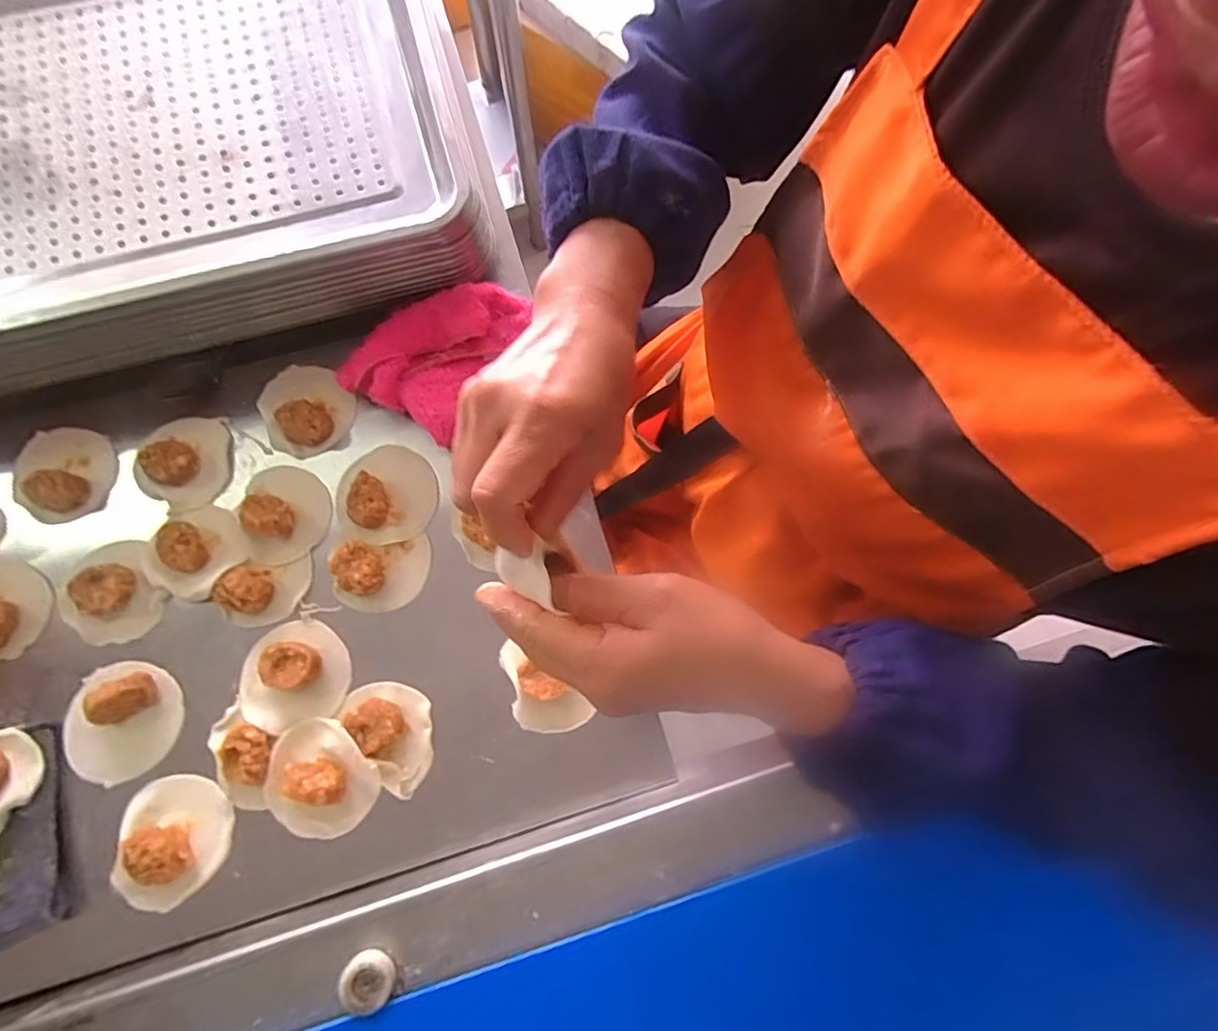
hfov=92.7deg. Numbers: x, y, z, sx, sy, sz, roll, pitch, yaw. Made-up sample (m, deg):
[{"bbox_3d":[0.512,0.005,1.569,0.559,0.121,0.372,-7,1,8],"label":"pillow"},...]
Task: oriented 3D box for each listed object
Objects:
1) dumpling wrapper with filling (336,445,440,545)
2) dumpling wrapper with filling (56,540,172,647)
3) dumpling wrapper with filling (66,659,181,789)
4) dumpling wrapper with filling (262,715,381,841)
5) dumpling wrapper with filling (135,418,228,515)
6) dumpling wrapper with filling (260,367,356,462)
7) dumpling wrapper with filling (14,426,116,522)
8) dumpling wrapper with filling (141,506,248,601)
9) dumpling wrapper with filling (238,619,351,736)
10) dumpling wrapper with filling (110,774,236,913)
[{"bbox_3d":[-0.187,-0.018,0.481,0.082,0.025,0.083,0,75,-1],"label":"dumpling wrapper with filling"},{"bbox_3d":[-0.393,0.060,0.456,0.073,0.016,0.079,0,75,-1],"label":"dumpling wrapper with filling"},{"bbox_3d":[-0.369,0.153,0.429,0.076,0.026,0.082,0,75,-1],"label":"dumpling wrapper with filling"},{"bbox_3d":[-0.212,0.190,0.417,0.071,0.031,0.081,-42,80,-10],"label":"dumpling wrapper with filling"},{"bbox_3d":[-0.363,-0.048,0.491,0.072,0.023,0.080,13,76,3],"label":"dumpling wrapper with filling"},{"bbox_3d":[-0.267,-0.095,0.504,0.076,0.021,0.081,0,75,-1],"label":"dumpling wrapper with filling"},{"bbox_3d":[-0.458,-0.041,0.486,0.070,0.025,0.084,-27,77,-7],"label":"dumpling wrapper with filling"},{"bbox_3d":[-0.336,0.027,0.470,0.076,0.021,0.073,0,75,-1],"label":"dumpling wrapper with filling"},{"bbox_3d":[-0.245,0.121,0.443,0.081,0.023,0.076,0,75,-1],"label":"dumpling wrapper with filling"},{"bbox_3d":[-0.312,0.234,0.412,0.074,0.028,0.083,2,75,0],"label":"dumpling wrapper with filling"}]

